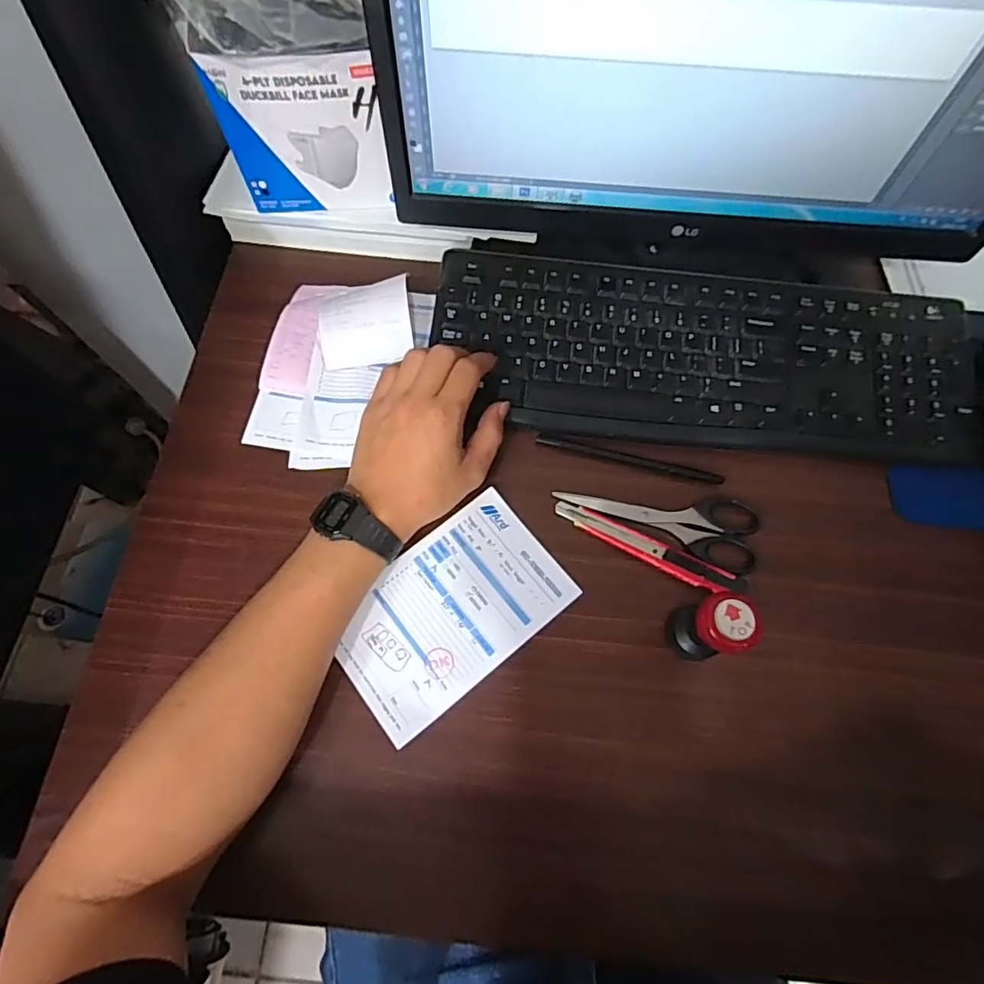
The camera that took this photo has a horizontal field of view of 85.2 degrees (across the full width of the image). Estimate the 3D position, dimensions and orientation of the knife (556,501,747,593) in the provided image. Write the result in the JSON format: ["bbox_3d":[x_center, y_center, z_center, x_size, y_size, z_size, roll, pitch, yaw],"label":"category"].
[{"bbox_3d":[0.115,0.042,0.397,0.142,0.014,0.019,26,71,8],"label":"knife"}]

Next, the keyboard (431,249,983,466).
[{"bbox_3d":[0.167,-0.111,0.438,0.428,0.026,0.149,9,69,3],"label":"keyboard"}]

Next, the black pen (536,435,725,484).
[{"bbox_3d":[0.109,-0.026,0.428,0.149,0.009,0.008,13,70,3],"label":"black pen"}]

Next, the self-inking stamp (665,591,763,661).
[{"bbox_3d":[0.139,0.087,0.344,0.032,0.077,0.035,-10,70,-5],"label":"self-inking stamp"}]

